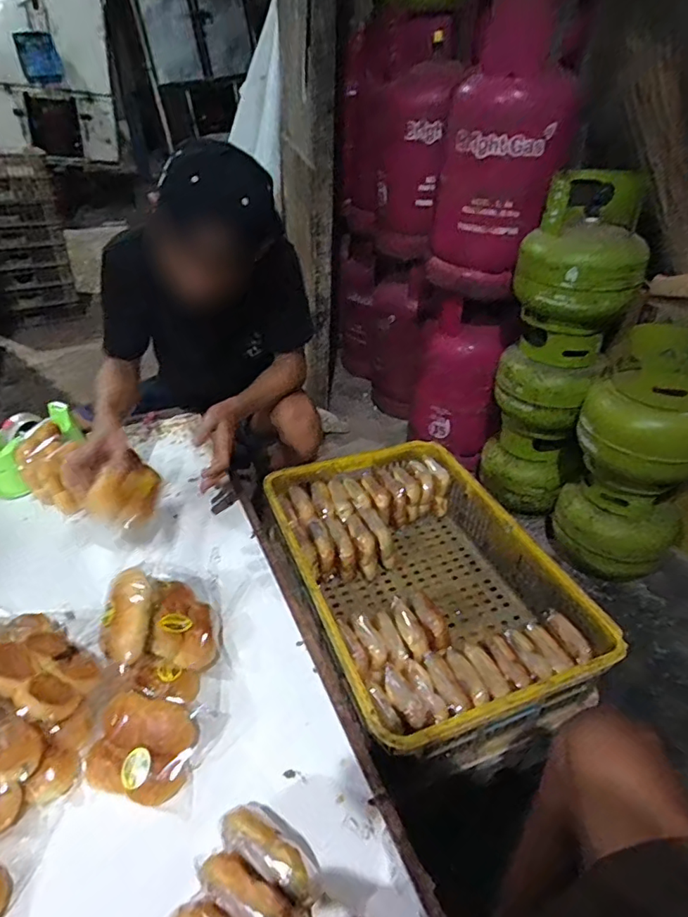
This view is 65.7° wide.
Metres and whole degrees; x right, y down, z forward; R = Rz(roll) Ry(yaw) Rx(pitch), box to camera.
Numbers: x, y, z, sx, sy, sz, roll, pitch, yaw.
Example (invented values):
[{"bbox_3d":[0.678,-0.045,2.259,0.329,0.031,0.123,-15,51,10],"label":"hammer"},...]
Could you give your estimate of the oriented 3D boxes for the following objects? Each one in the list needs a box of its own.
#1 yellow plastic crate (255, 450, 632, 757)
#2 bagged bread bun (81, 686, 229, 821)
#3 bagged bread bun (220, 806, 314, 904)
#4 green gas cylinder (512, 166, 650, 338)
[{"bbox_3d":[0.132,0.217,0.985,0.427,0.144,0.604,-11,38,-19],"label":"yellow plastic crate"},{"bbox_3d":[-0.228,0.338,0.632,0.148,0.055,0.114,4,36,1],"label":"bagged bread bun"},{"bbox_3d":[-0.071,0.373,0.507,0.101,0.039,0.039,22,40,25],"label":"bagged bread bun"},{"bbox_3d":[0.494,-0.418,1.099,0.244,0.272,0.248,19,39,21],"label":"green gas cylinder"}]

